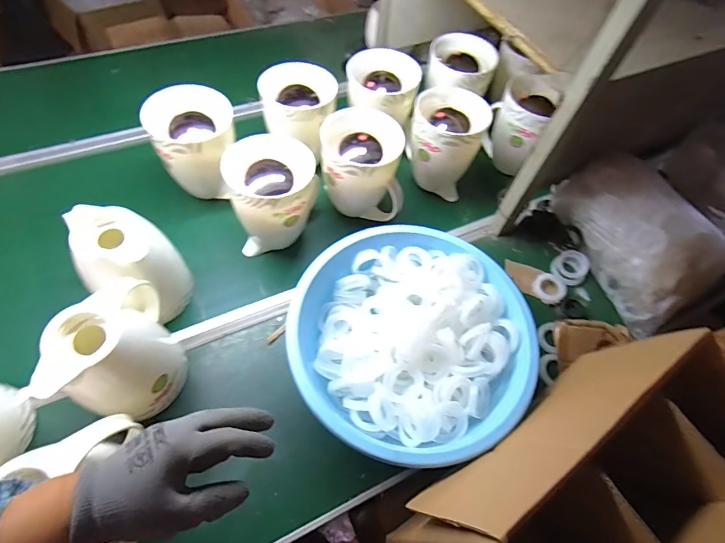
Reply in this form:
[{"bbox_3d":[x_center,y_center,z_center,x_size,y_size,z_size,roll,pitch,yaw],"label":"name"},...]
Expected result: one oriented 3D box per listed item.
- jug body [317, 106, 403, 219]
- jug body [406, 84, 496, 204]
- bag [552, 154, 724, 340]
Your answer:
[{"bbox_3d":[-0.004,-0.193,0.806,0.154,0.176,0.124,1,59,-4],"label":"jug body"},{"bbox_3d":[0.175,-0.276,0.879,0.152,0.178,0.152,20,60,8],"label":"jug body"},{"bbox_3d":[0.578,-0.081,0.806,0.214,0.144,0.334,-17,62,-14],"label":"bag"}]

